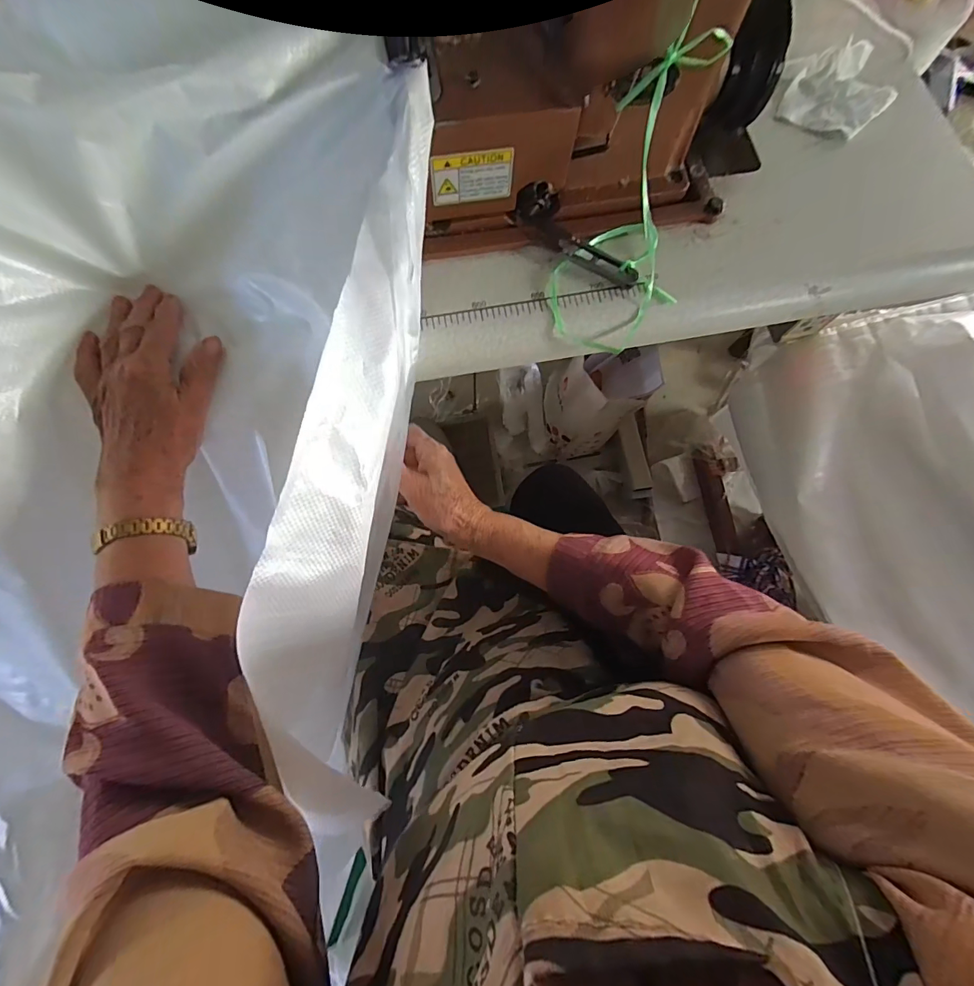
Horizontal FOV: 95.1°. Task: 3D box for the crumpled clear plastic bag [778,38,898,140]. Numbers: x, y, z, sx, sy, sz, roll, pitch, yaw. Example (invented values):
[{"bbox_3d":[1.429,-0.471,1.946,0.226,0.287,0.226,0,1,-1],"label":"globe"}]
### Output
[{"bbox_3d":[0.341,-0.397,0.436,0.105,0.019,0.096,-42,80,-10],"label":"crumpled clear plastic bag"}]

